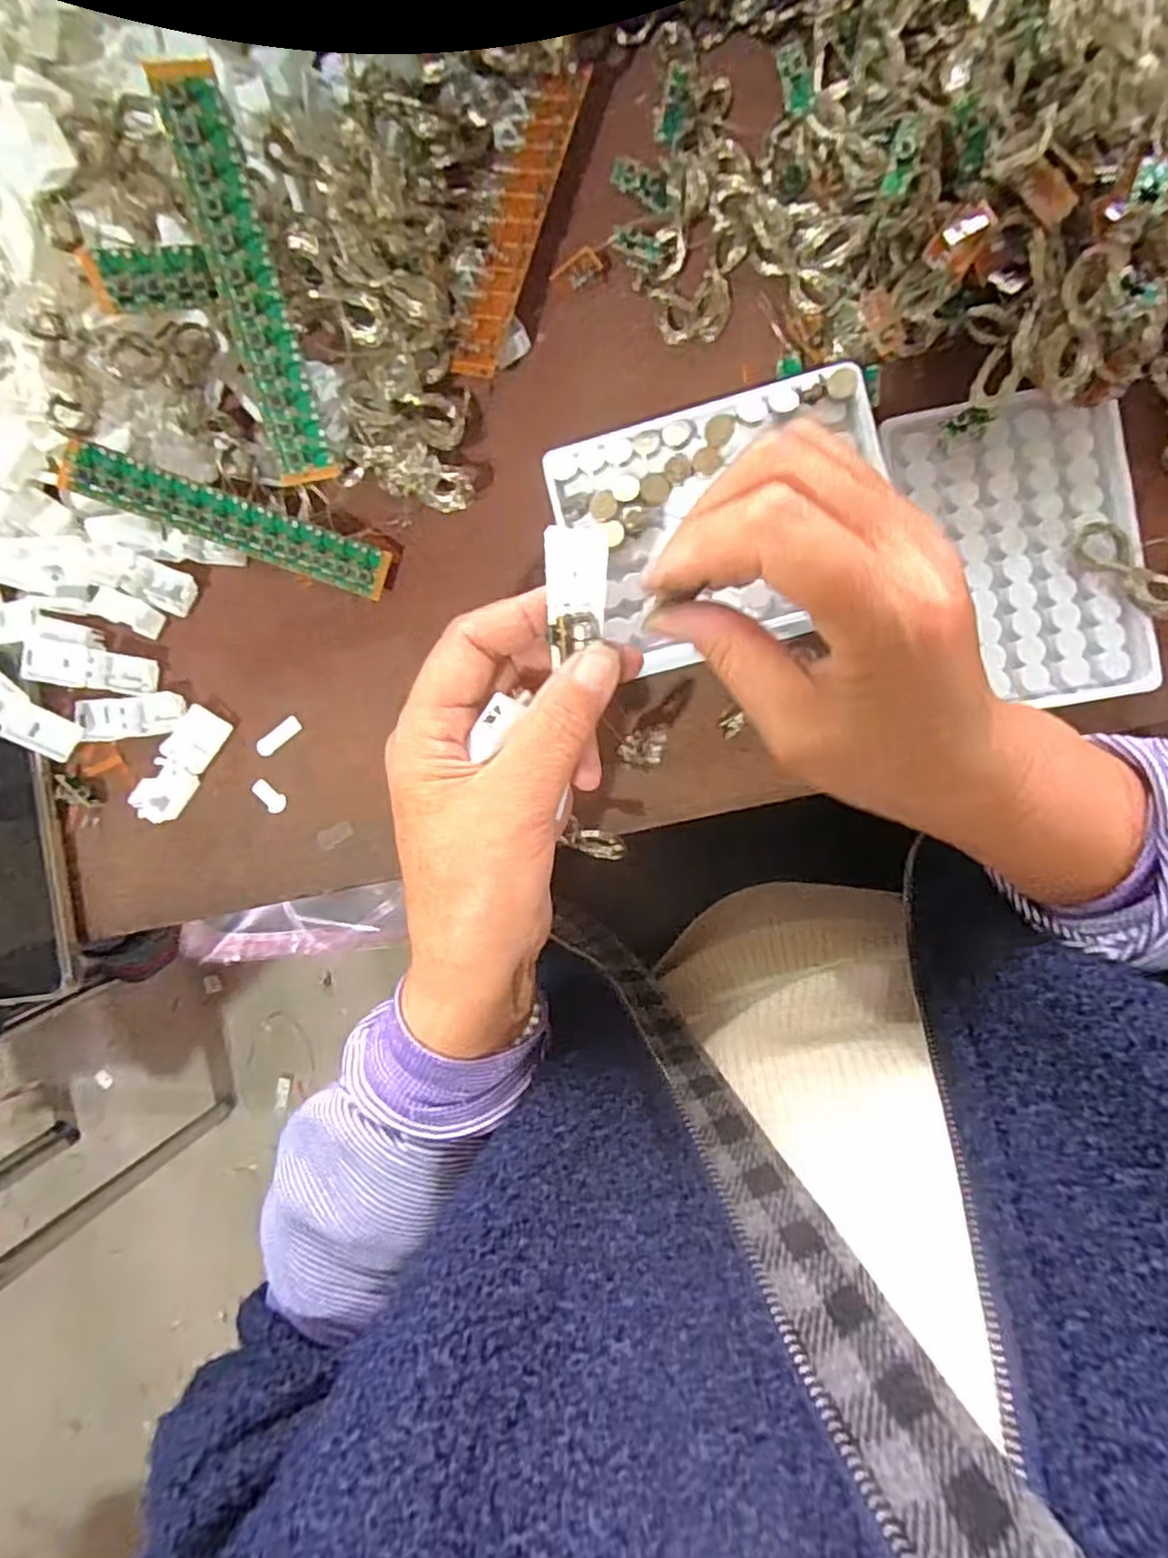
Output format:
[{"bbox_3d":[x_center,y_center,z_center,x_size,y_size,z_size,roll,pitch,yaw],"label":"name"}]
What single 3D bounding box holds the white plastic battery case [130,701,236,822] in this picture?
[{"bbox_3d":[-0.189,-0.007,0.325,0.022,0.011,0.055,34,95,4],"label":"white plastic battery case"}]

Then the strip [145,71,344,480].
[{"bbox_3d":[-0.121,-0.178,0.253,0.020,0.005,0.128,-20,114,-19],"label":"strip"}]

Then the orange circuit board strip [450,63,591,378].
[{"bbox_3d":[-0.028,-0.229,0.287,0.020,0.007,0.121,21,97,11],"label":"orange circuit board strip"}]

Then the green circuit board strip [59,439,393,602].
[{"bbox_3d":[-0.148,-0.109,0.295,0.126,0.007,0.021,18,94,-16],"label":"green circuit board strip"}]

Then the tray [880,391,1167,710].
[{"bbox_3d":[0.188,-0.096,0.286,0.086,0.011,0.132,-15,90,6],"label":"tray"}]

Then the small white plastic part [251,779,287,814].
[{"bbox_3d":[-0.149,0.008,0.327,0.009,0.004,0.018,-42,88,6],"label":"small white plastic part"}]

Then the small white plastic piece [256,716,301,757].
[{"bbox_3d":[-0.144,-0.020,0.325,0.024,0.004,0.008,-38,88,6],"label":"small white plastic piece"}]

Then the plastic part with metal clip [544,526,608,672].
[{"bbox_3d":[-0.003,-0.061,0.233,0.019,0.009,0.045,5,125,5],"label":"plastic part with metal clip"}]

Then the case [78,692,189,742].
[{"bbox_3d":[-0.216,-0.030,0.327,0.054,0.007,0.020,-7,91,6],"label":"case"}]

